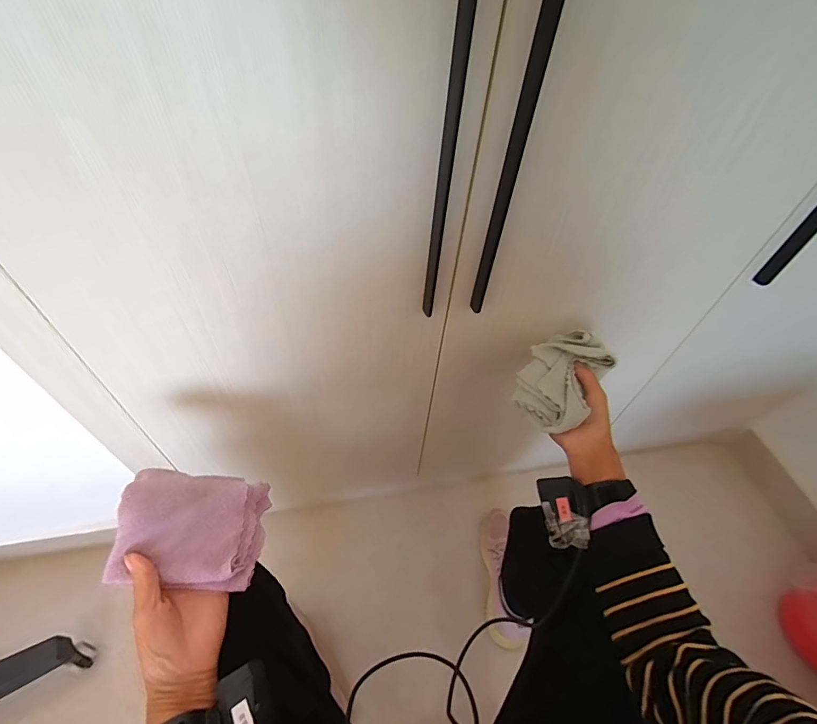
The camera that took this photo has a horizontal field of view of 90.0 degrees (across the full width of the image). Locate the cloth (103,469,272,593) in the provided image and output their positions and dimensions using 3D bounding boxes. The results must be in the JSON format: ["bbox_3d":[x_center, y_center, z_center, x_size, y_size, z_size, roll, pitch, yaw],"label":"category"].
[{"bbox_3d":[-0.215,0.168,0.418,0.138,0.040,0.109,16,51,-24],"label":"cloth"}]

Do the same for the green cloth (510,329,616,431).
[{"bbox_3d":[0.199,0.017,0.522,0.090,0.046,0.144,34,56,20],"label":"green cloth"}]

